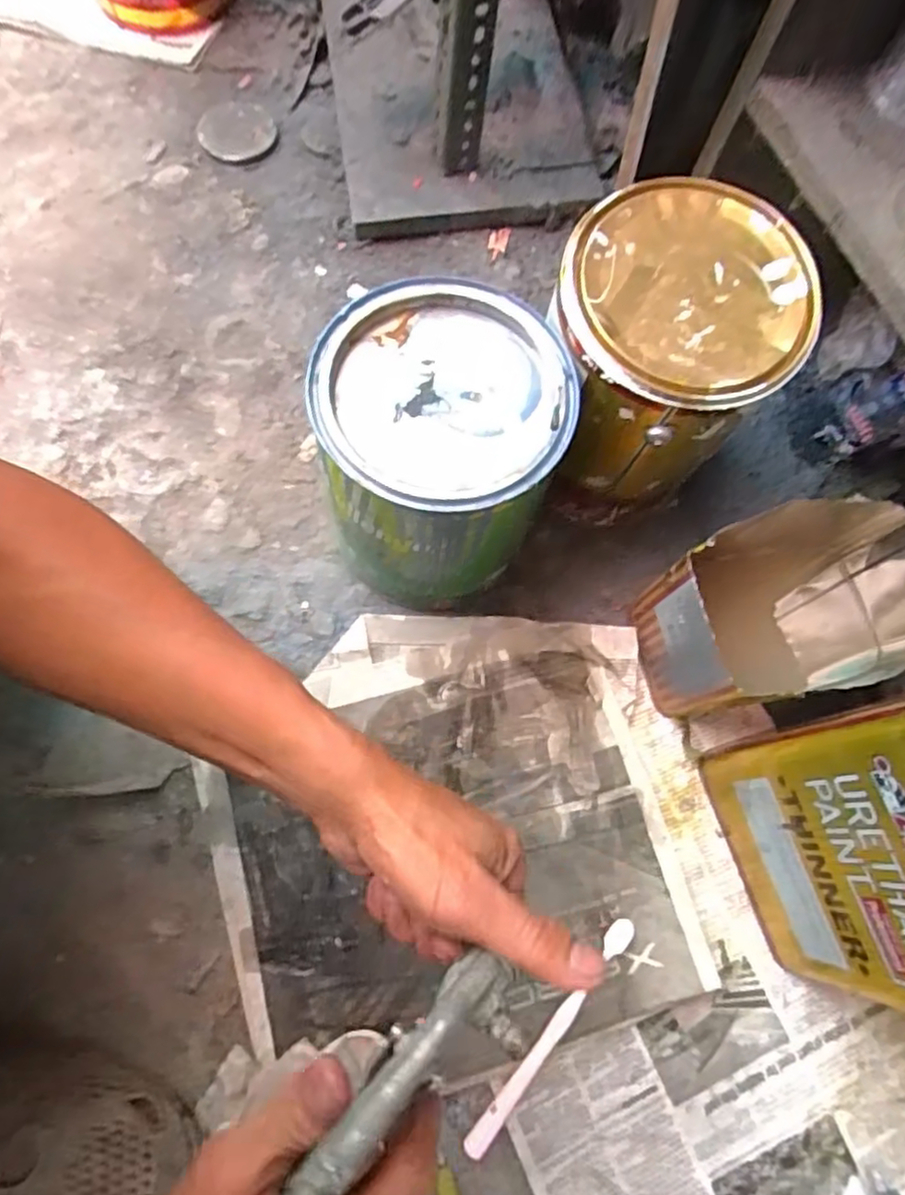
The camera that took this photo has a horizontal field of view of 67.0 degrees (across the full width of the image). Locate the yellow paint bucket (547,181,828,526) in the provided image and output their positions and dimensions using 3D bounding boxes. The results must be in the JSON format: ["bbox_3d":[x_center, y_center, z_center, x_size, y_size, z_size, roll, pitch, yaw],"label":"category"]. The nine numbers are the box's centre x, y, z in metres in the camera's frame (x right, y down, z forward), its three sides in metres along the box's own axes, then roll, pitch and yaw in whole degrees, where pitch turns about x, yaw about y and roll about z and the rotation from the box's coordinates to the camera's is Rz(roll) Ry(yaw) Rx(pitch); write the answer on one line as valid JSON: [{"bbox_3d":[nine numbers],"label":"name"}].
[{"bbox_3d":[0.144,-0.170,0.507,0.155,0.184,0.174,13,74,1],"label":"yellow paint bucket"}]

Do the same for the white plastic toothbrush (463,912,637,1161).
[{"bbox_3d":[0.068,0.302,0.476,0.016,0.009,0.181,40,71,8],"label":"white plastic toothbrush"}]

